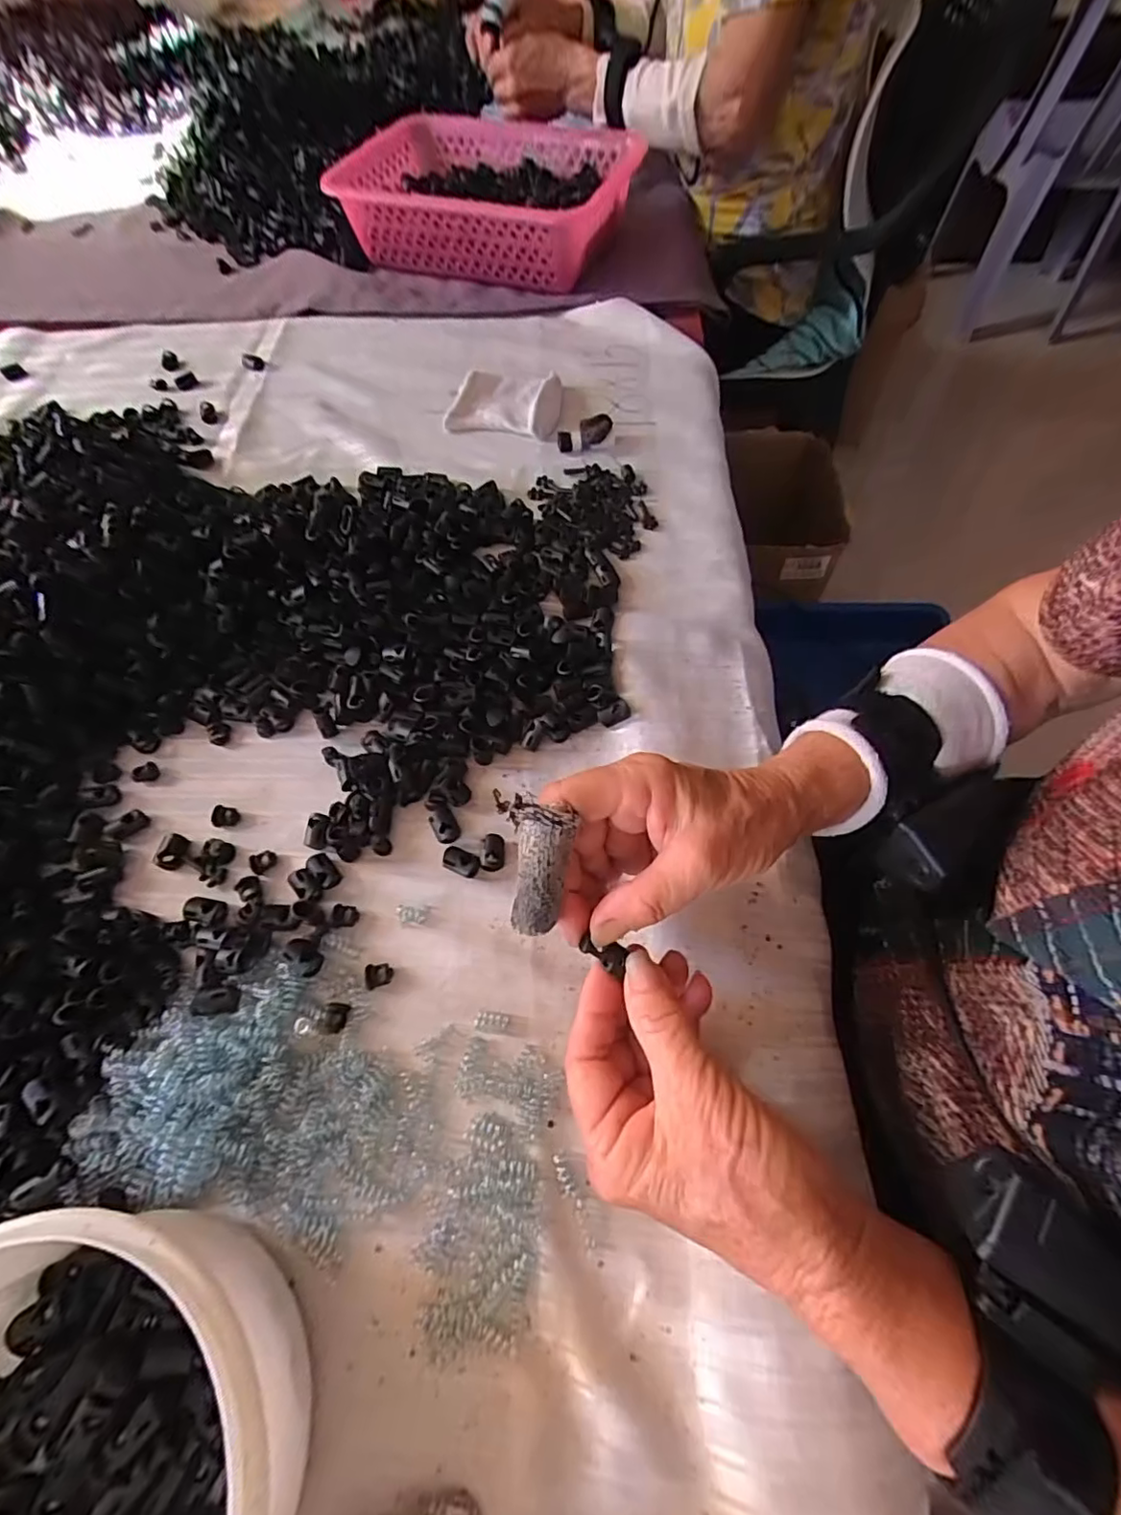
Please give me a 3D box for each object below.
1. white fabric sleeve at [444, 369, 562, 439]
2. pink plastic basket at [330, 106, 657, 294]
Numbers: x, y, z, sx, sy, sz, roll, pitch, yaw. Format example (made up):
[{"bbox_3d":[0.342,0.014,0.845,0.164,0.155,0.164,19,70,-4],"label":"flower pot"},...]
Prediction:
[{"bbox_3d":[-0.047,-0.314,0.496,0.092,0.017,0.069,10,64,7],"label":"white fabric sleeve"},{"bbox_3d":[-0.081,-0.551,0.572,0.310,0.083,0.135,24,66,14],"label":"pink plastic basket"}]

